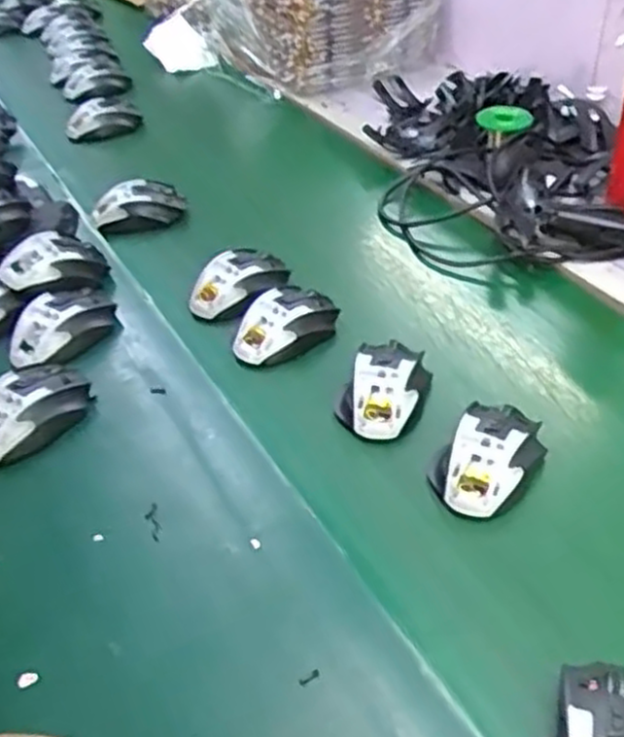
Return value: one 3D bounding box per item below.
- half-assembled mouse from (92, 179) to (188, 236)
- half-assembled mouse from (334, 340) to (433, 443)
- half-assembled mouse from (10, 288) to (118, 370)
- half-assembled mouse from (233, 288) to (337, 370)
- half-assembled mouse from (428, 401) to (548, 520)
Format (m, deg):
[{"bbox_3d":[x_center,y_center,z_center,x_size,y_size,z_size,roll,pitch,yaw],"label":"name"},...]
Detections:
[{"bbox_3d":[-0.215,-0.196,0.963,0.113,0.059,0.053,-7,40,-6],"label":"half-assembled mouse"},{"bbox_3d":[0.067,0.016,0.694,0.074,0.039,0.106,16,44,21],"label":"half-assembled mouse"},{"bbox_3d":[-0.247,-0.041,0.768,0.076,0.039,0.123,13,43,18],"label":"half-assembled mouse"},{"bbox_3d":[-0.024,-0.040,0.772,0.115,0.048,0.072,-30,47,-29],"label":"half-assembled mouse"},{"bbox_3d":[0.142,0.070,0.620,0.075,0.034,0.102,20,45,25],"label":"half-assembled mouse"}]

